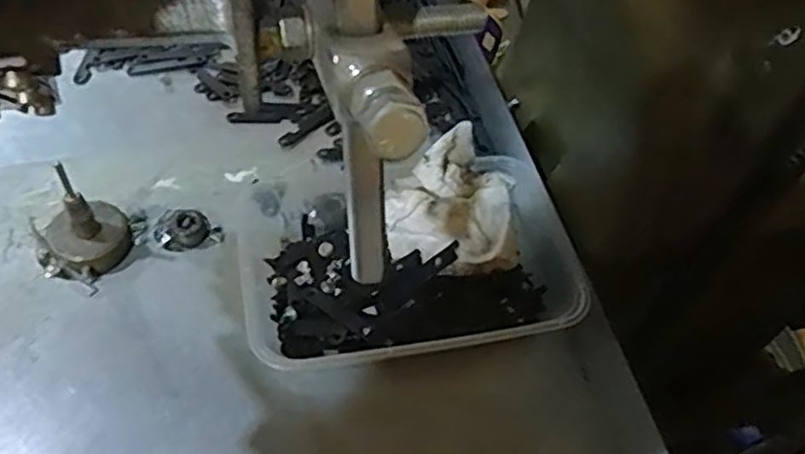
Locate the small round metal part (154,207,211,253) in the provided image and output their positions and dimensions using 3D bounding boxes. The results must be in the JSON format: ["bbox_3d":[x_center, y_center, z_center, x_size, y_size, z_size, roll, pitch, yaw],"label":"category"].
[{"bbox_3d":[-0.121,0.001,0.375,0.029,0.011,0.024,24,54,12],"label":"small round metal part"}]

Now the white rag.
[{"bbox_3d":[0.027,-0.013,0.365,0.069,0.036,0.073,5,53,-1],"label":"white rag"}]

